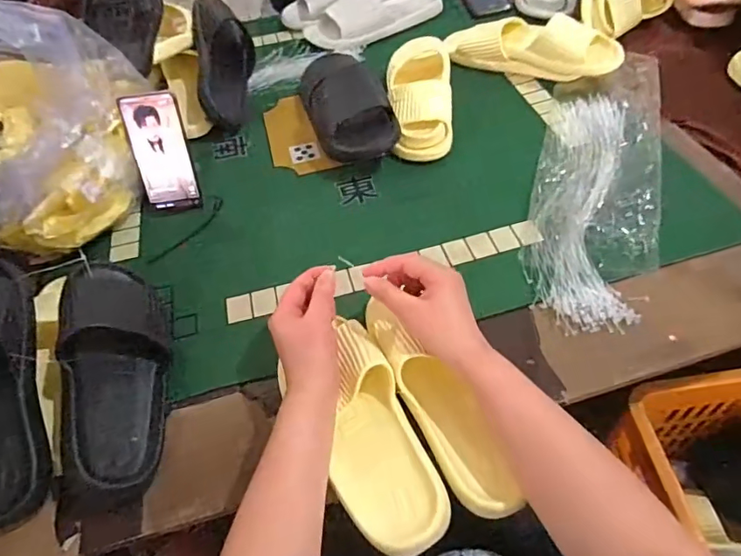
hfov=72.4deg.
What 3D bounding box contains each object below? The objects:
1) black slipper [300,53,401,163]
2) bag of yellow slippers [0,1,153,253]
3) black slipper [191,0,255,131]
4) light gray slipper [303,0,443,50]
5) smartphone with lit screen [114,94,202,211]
[{"bbox_3d":[-0.054,-0.299,0.804,0.110,0.103,0.303,-17,51,-9],"label":"black slipper"},{"bbox_3d":[-0.422,-0.193,0.626,0.161,0.247,0.259,16,54,18],"label":"bag of yellow slippers"},{"bbox_3d":[-0.256,-0.369,0.872,0.082,0.091,0.235,-4,74,2],"label":"black slipper"},{"bbox_3d":[0.005,-0.534,0.996,0.254,0.070,0.132,-34,56,-20],"label":"light gray slipper"},{"bbox_3d":[-0.285,-0.169,0.693,0.076,0.155,0.009,-10,24,-2],"label":"smartphone with lit screen"}]

